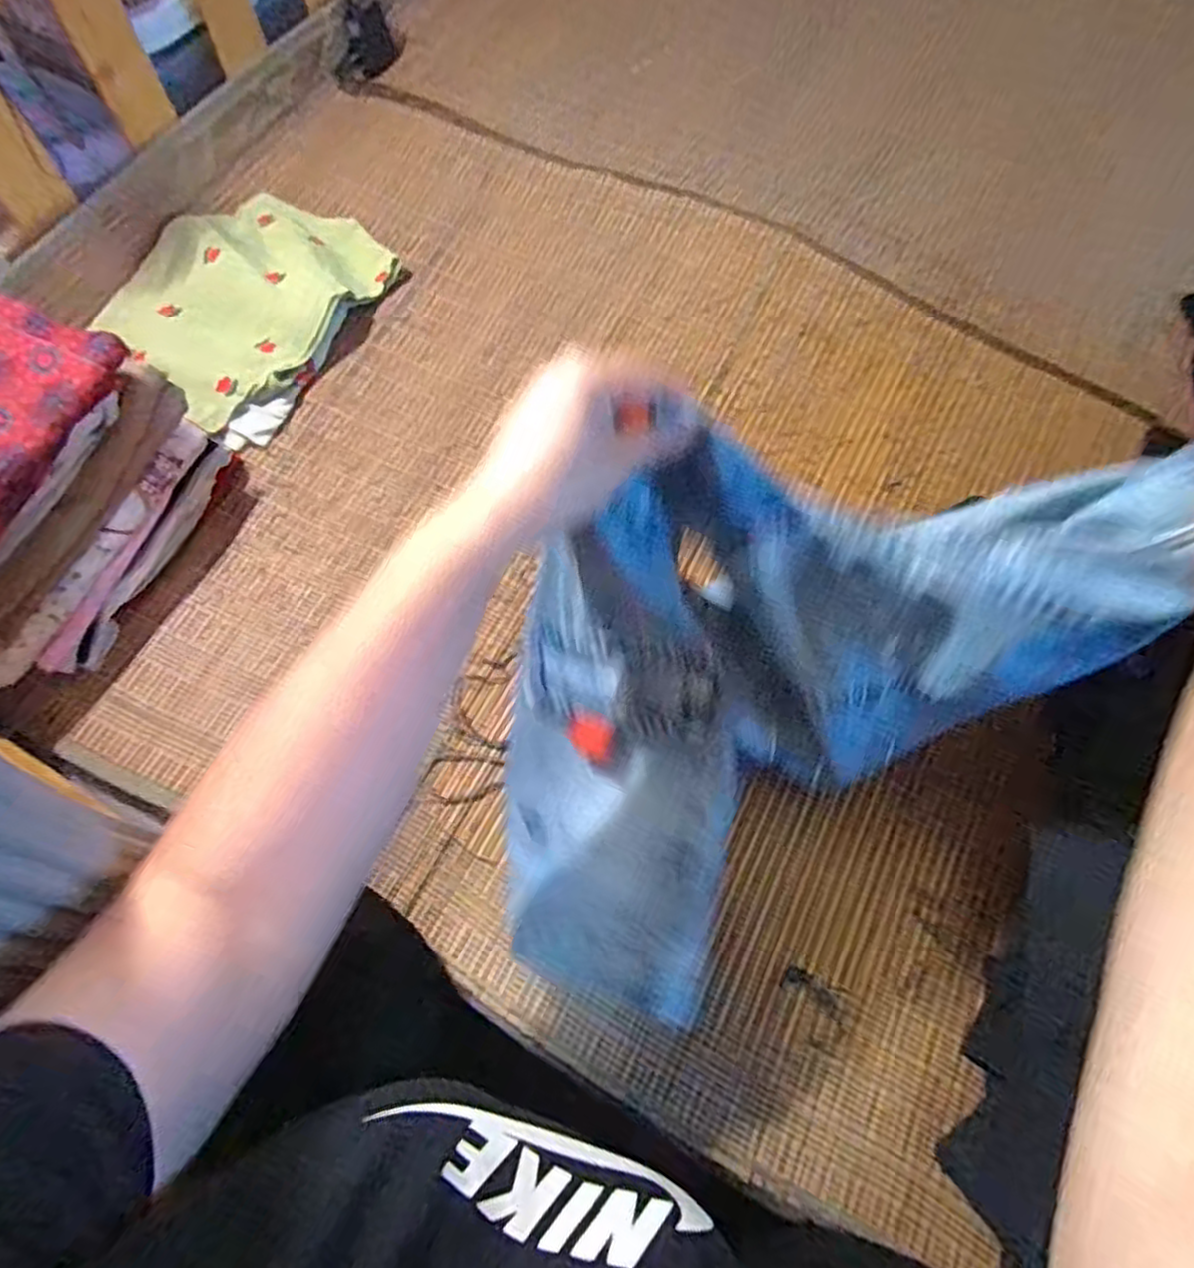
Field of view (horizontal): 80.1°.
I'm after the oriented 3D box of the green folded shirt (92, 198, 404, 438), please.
[{"bbox_3d":[-0.342,-0.329,0.690,0.186,0.044,0.258,32,72,9],"label":"green folded shirt"}]

